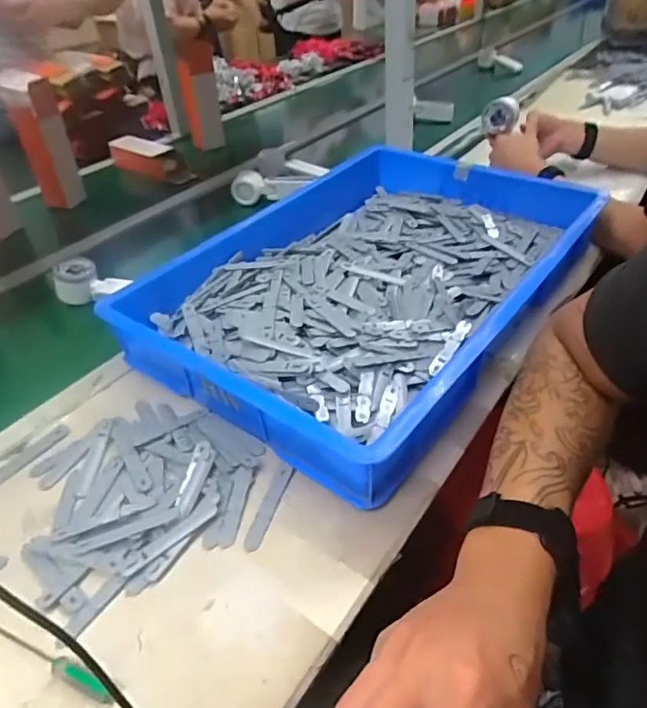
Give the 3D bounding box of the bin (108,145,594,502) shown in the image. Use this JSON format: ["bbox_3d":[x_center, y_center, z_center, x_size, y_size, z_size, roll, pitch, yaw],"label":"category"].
[{"bbox_3d":[0.075,-0.111,0.751,0.416,0.090,0.626,25,48,30],"label":"bin"}]

